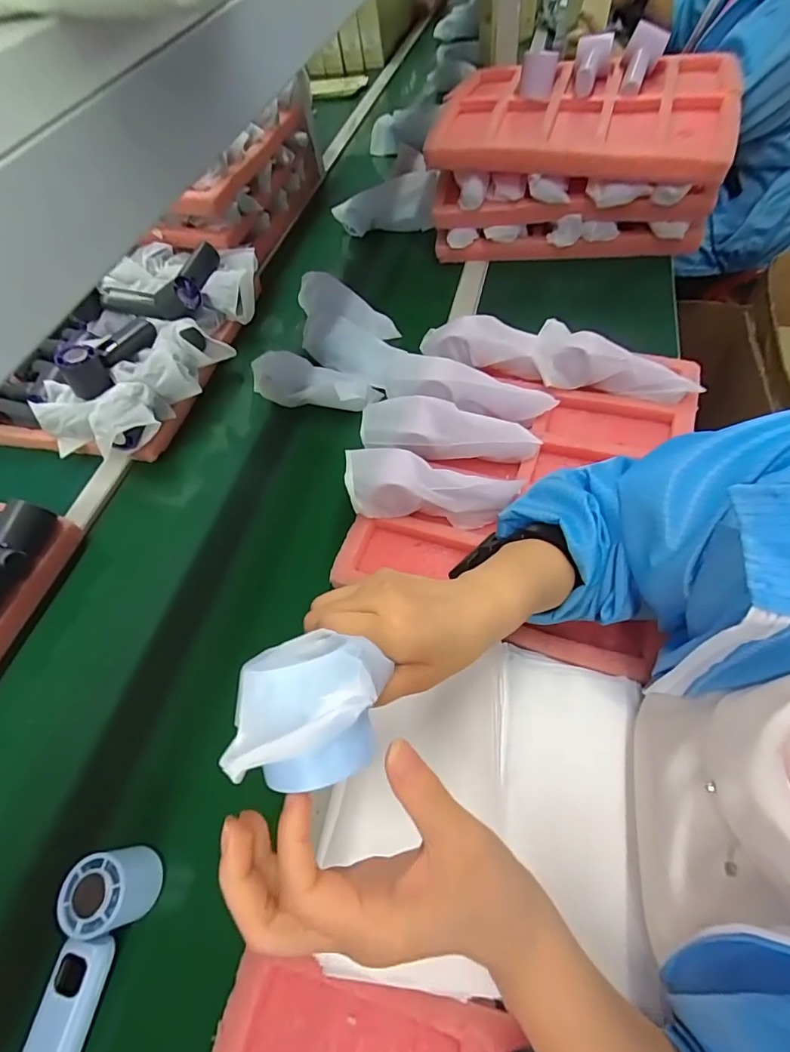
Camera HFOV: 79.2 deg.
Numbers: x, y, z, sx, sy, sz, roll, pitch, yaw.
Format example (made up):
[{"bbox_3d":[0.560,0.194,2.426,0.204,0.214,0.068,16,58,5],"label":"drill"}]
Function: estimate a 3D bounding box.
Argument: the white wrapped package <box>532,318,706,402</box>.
[{"bbox_3d":[0.271,-0.202,0.591,0.194,0.044,0.079,16,61,19],"label":"white wrapped package"}]

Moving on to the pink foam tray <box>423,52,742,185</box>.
[{"bbox_3d":[0.305,-0.667,0.777,0.426,0.059,0.384,12,60,16],"label":"pink foam tray"}]

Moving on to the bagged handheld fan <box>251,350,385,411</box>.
[{"bbox_3d":[-0.116,-0.206,0.693,0.180,0.047,0.060,15,61,18],"label":"bagged handheld fan"}]

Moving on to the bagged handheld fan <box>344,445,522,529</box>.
[{"bbox_3d":[0.041,-0.044,0.534,0.182,0.069,0.070,1,57,10],"label":"bagged handheld fan"}]

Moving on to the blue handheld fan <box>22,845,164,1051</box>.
[{"bbox_3d":[-0.244,0.340,0.368,0.053,0.055,0.152,7,58,14],"label":"blue handheld fan"}]

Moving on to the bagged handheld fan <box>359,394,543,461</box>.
[{"bbox_3d":[0.064,-0.115,0.567,0.199,0.040,0.064,3,58,11],"label":"bagged handheld fan"}]

